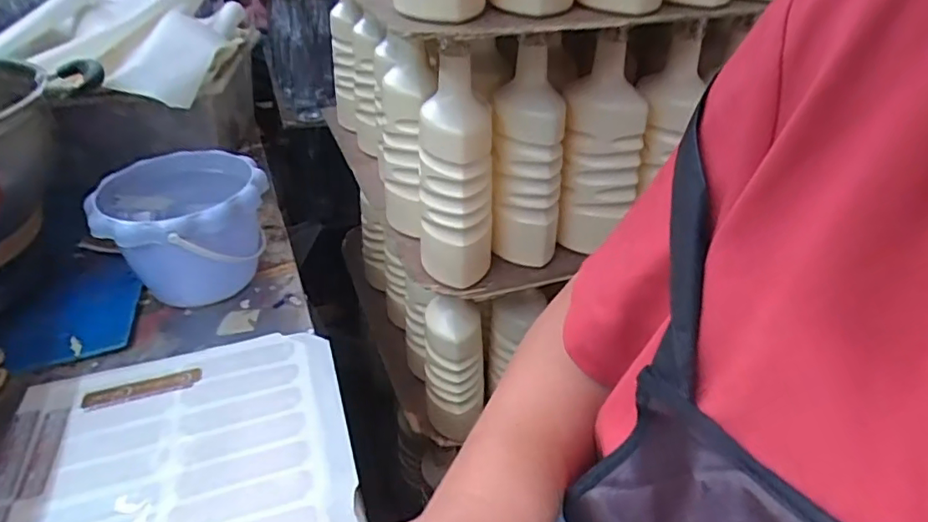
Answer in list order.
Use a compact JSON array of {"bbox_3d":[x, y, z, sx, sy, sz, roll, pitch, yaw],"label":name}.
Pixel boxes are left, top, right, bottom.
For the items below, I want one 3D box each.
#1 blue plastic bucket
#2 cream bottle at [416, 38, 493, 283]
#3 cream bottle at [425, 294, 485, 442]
[{"bbox_3d":[-0.273,-0.027,0.598,0.146,0.115,0.151,-1,36,1],"label":"blue plastic bucket"},{"bbox_3d":[-0.007,-0.079,0.567,0.071,0.212,0.063,1,33,-1],"label":"cream bottle"},{"bbox_3d":[-0.012,0.140,0.752,0.072,0.196,0.059,-2,34,-6],"label":"cream bottle"}]

